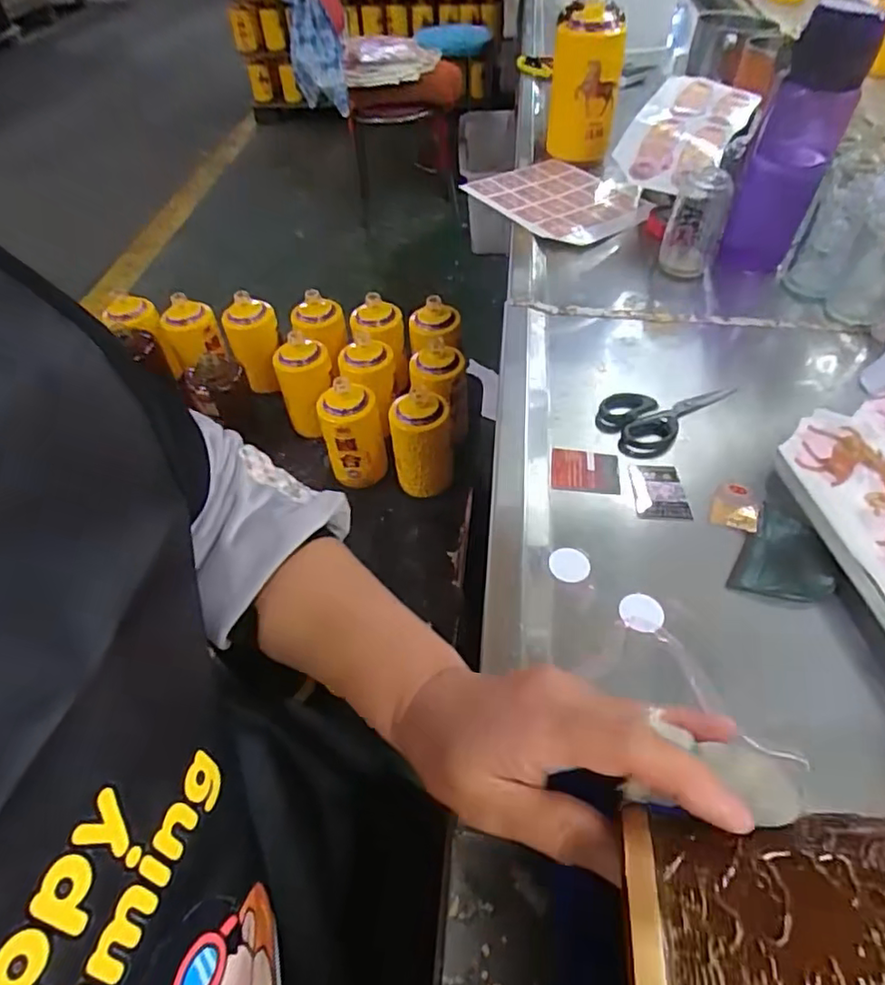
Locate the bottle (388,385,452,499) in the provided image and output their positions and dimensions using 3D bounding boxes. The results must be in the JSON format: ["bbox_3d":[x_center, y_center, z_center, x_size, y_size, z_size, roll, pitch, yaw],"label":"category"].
[{"bbox_3d":[-0.030,-0.071,0.901,0.089,0.170,0.076,-5,49,-1],"label":"bottle"}]

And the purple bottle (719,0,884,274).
[{"bbox_3d":[0.346,-0.331,0.599,0.075,0.243,0.060,22,54,21],"label":"purple bottle"}]

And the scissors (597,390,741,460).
[{"bbox_3d":[0.195,-0.071,0.513,0.126,0.017,0.061,-24,52,-17],"label":"scissors"}]

